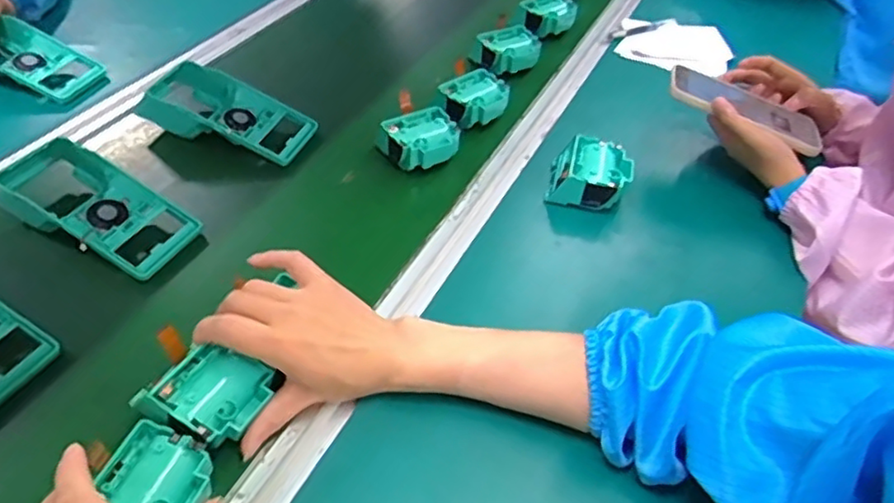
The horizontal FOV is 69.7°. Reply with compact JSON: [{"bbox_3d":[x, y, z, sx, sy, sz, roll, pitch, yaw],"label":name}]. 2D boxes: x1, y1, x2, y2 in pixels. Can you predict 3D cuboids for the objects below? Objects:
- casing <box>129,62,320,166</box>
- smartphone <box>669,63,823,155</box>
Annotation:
[{"bbox_3d":[-0.255,-0.159,0.744,0.200,0.054,0.096,14,45,10],"label":"casing"},{"bbox_3d":[0.319,-0.158,0.698,0.160,0.016,0.093,23,36,4],"label":"smartphone"}]

